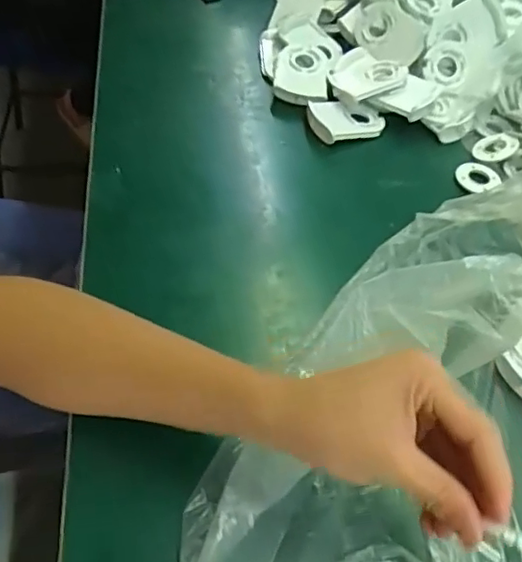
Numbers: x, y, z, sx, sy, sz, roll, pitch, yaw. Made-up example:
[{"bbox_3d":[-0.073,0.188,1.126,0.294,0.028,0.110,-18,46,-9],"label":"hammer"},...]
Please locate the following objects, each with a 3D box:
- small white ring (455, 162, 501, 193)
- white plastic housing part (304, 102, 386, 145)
[{"bbox_3d":[0.218,-0.104,0.599,0.038,0.011,0.039,3,52,-4],"label":"small white ring"},{"bbox_3d":[0.089,-0.169,0.626,0.082,0.018,0.054,-15,55,-17],"label":"white plastic housing part"}]

